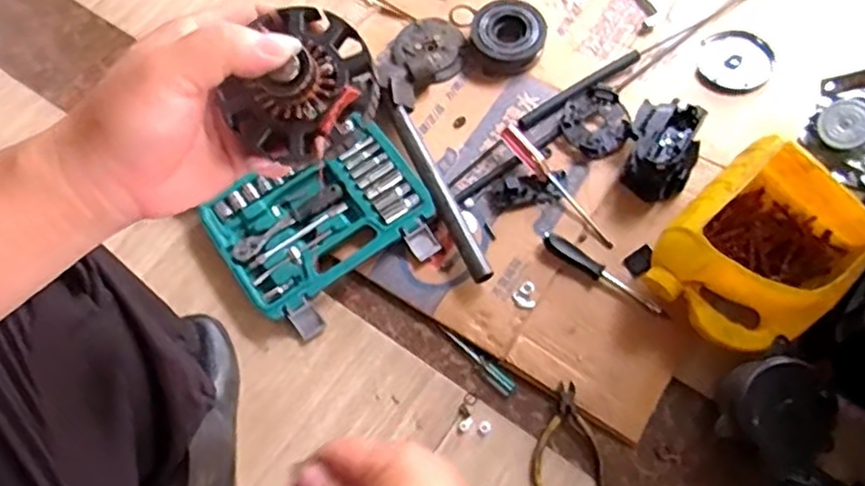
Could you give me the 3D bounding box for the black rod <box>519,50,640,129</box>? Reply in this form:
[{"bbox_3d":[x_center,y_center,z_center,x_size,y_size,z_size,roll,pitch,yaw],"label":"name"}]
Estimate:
[{"bbox_3d":[0.201,-0.209,0.915,0.194,0.018,0.021,-31,70,-11],"label":"black rod"}]

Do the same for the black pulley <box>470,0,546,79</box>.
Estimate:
[{"bbox_3d":[0.108,-0.288,0.943,0.098,0.040,0.101,-1,67,2],"label":"black pulley"}]

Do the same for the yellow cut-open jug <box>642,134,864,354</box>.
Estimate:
[{"bbox_3d":[0.363,0.012,0.754,0.223,0.110,0.174,-42,72,-14],"label":"yellow cut-open jug"}]

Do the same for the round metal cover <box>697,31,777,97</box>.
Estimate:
[{"bbox_3d":[0.414,-0.246,0.920,0.096,0.011,0.112,29,71,13],"label":"round metal cover"}]

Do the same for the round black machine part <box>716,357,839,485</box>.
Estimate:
[{"bbox_3d":[0.364,0.178,0.704,0.122,0.070,0.105,34,72,15],"label":"round black machine part"}]

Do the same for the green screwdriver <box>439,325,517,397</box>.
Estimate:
[{"bbox_3d":[0.052,0.139,0.793,0.113,0.014,0.019,40,74,17],"label":"green screwdriver"}]

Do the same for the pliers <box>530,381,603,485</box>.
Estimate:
[{"bbox_3d":[0.147,0.213,0.745,0.075,0.012,0.111,0,67,2],"label":"pliers"}]

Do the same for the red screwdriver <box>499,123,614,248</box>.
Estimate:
[{"bbox_3d":[0.154,-0.072,0.839,0.019,0.028,0.198,-35,70,-12],"label":"red screwdriver"}]

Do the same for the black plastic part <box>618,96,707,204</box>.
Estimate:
[{"bbox_3d":[0.286,-0.115,0.839,0.080,0.069,0.122,13,68,7],"label":"black plastic part"}]

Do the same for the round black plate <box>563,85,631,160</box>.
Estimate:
[{"bbox_3d":[0.217,-0.158,0.887,0.088,0.021,0.093,-1,67,2],"label":"round black plate"}]

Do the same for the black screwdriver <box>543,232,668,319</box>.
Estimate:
[{"bbox_3d":[0.203,0.038,0.794,0.165,0.020,0.019,34,72,15],"label":"black screwdriver"}]

